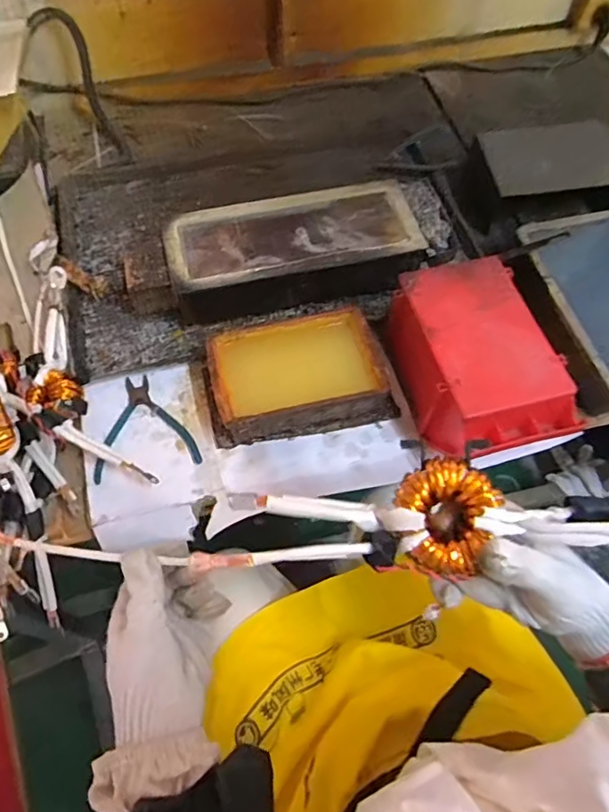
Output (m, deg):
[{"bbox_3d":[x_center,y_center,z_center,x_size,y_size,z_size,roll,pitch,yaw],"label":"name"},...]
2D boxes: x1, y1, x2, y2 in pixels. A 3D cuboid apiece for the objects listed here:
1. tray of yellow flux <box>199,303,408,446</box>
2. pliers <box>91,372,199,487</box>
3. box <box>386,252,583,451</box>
[{"bbox_3d":[-0.008,-0.037,0.663,0.217,0.067,0.132,-11,62,-7],"label":"tray of yellow flux"},{"bbox_3d":[-0.199,0.020,0.666,0.124,0.007,0.135,-10,62,-6],"label":"pliers"},{"bbox_3d":[0.200,-0.055,0.636,0.146,0.102,0.222,-14,63,-8],"label":"box"}]

